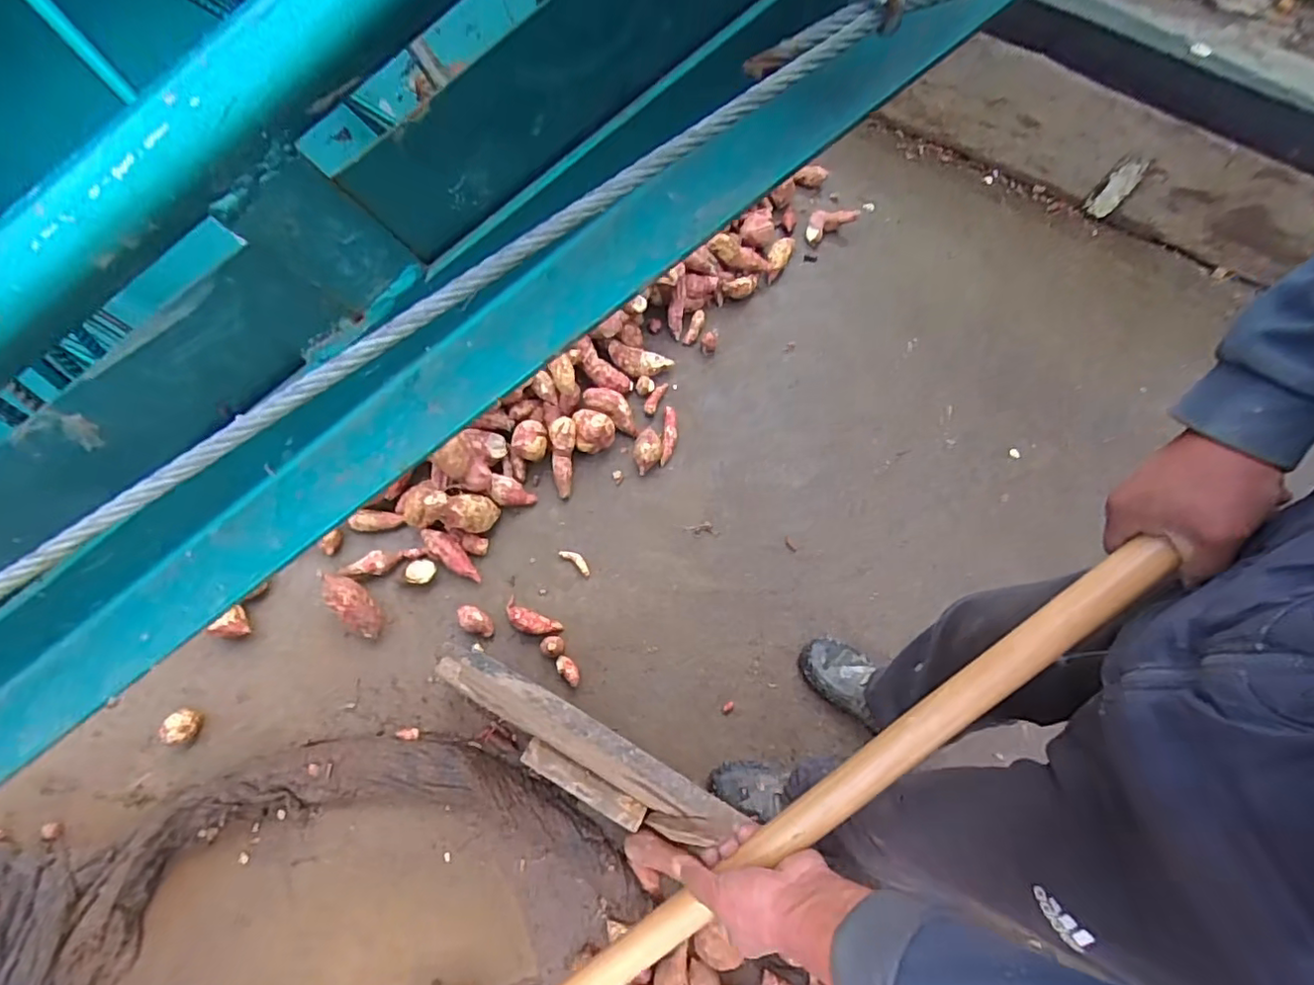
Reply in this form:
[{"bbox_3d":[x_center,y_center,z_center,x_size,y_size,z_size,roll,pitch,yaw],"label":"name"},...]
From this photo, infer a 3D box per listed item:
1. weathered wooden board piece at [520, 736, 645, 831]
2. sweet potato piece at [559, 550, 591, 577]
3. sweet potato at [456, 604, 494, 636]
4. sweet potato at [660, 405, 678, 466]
[{"bbox_3d":[-0.132,0.518,1.055,0.234,0.041,0.049,28,67,11],"label":"weathered wooden board piece"},{"bbox_3d":[-0.175,0.150,1.301,0.083,0.010,0.027,38,70,14],"label":"sweet potato piece"},{"bbox_3d":[-0.371,0.262,1.217,0.083,0.038,0.052,17,66,3],"label":"sweet potato"},{"bbox_3d":[0.032,-0.142,1.434,0.032,0.042,0.157,6,66,-2],"label":"sweet potato"}]

